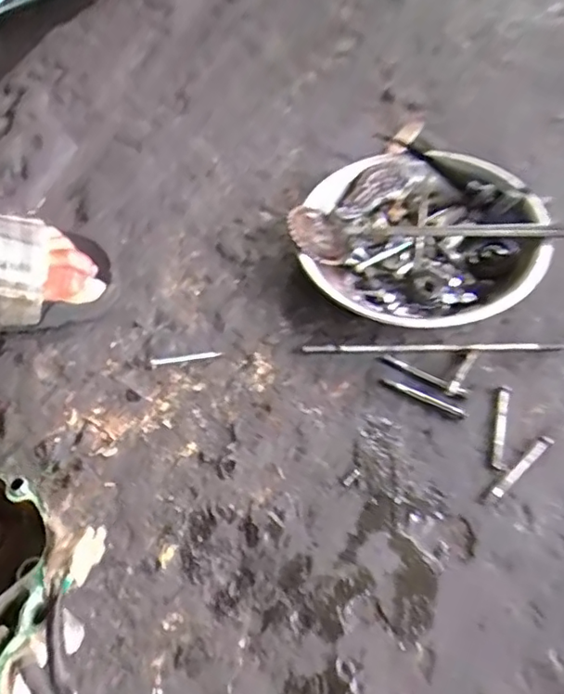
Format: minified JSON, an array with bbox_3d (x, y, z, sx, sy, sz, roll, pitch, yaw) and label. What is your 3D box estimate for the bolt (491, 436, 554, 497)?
[{"bbox_3d":[0.166,0.082,0.401,0.060,0.005,0.008,-37,59,-21],"label":"bolt"}]

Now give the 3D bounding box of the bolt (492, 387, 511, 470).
[{"bbox_3d":[0.159,0.057,0.418,0.009,0.008,0.067,11,54,12],"label":"bolt"}]

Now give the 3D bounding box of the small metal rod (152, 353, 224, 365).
[{"bbox_3d":[-0.080,0.009,0.482,0.058,0.006,0.005,-6,53,0],"label":"small metal rod"}]

